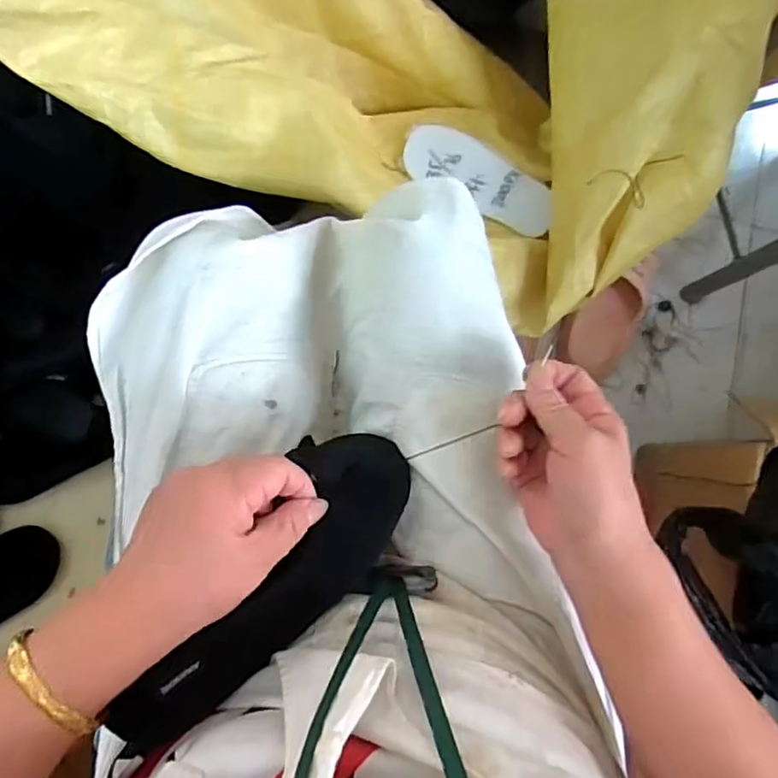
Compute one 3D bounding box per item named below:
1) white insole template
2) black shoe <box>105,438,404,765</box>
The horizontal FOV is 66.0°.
[{"bbox_3d":[0.108,-0.252,0.711,0.188,0.016,0.070,26,99,3],"label":"white insole template"},{"bbox_3d":[-0.068,0.114,0.362,0.081,0.060,0.222,42,63,3],"label":"black shoe"}]

